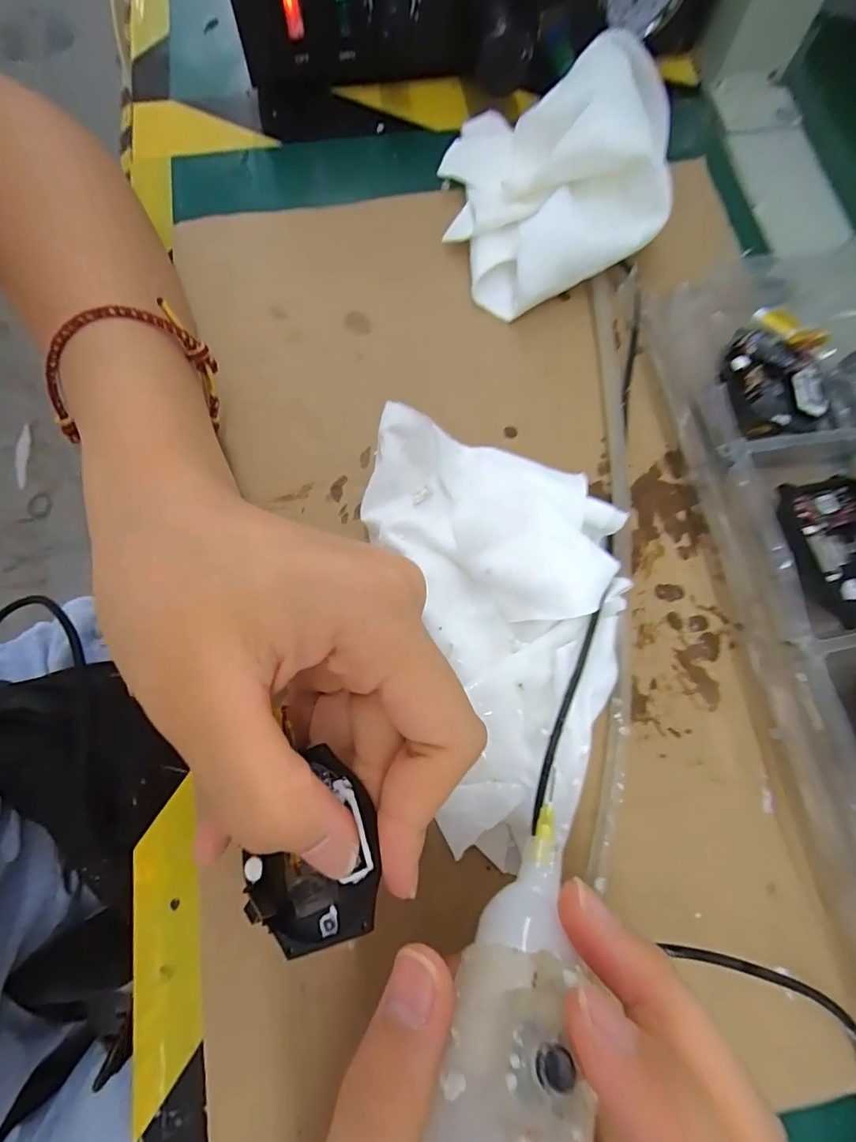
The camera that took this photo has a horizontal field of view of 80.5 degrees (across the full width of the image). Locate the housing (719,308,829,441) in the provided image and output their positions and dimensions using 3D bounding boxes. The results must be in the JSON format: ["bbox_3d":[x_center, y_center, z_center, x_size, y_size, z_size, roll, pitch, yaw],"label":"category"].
[{"bbox_3d":[0.130,-0.075,0.188,0.039,0.017,0.054,7,74,2],"label":"housing"}]

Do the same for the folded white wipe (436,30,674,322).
[{"bbox_3d":[0.057,-0.181,0.225,0.098,0.043,0.134,8,74,3],"label":"folded white wipe"}]

